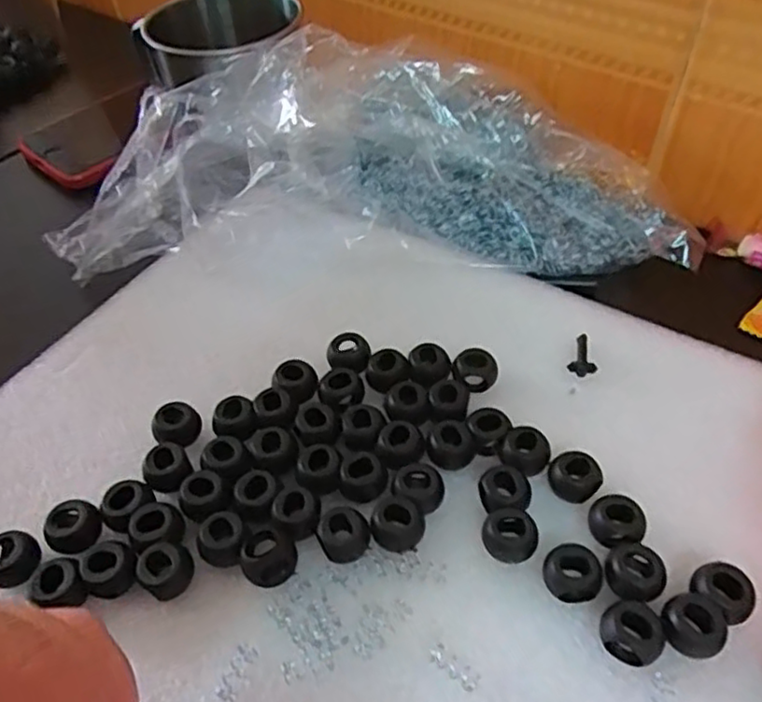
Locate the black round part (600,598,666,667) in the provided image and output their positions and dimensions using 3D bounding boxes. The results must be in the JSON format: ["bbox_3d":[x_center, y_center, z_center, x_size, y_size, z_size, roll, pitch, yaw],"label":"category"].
[{"bbox_3d":[0.074,0.083,0.195,0.017,0.010,0.015,34,59,28],"label":"black round part"}]

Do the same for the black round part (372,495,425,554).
[{"bbox_3d":[0.005,0.058,0.220,0.016,0.009,0.016,-2,49,2],"label":"black round part"}]

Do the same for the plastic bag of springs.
[{"bbox_3d":[-0.008,-0.095,0.316,0.294,0.064,0.111,-3,49,0],"label":"plastic bag of springs"}]

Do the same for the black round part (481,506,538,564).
[{"bbox_3d":[0.042,0.061,0.217,0.018,0.012,0.015,14,52,14],"label":"black round part"}]

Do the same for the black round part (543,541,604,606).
[{"bbox_3d":[0.060,0.070,0.209,0.017,0.010,0.015,-7,49,-3],"label":"black round part"}]

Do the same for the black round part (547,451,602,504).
[{"bbox_3d":[0.067,0.045,0.231,0.017,0.012,0.015,22,54,21],"label":"black round part"}]

